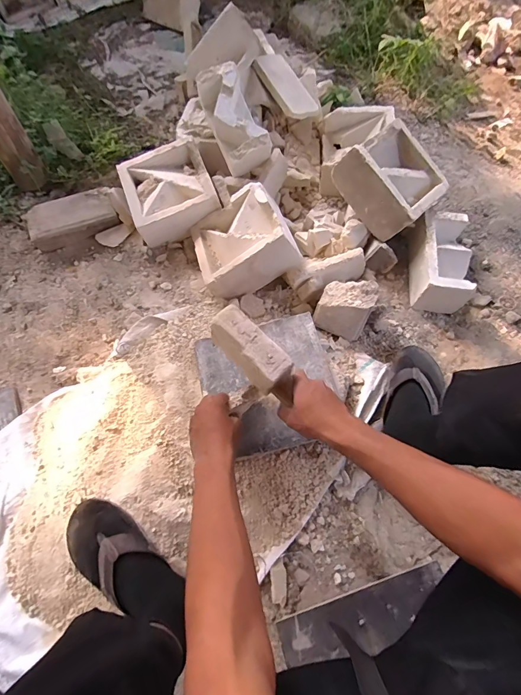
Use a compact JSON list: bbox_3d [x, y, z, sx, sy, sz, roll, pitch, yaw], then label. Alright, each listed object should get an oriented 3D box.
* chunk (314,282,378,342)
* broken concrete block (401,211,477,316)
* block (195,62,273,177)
[{"bbox_3d":[0.176,-0.082,0.778,0.105,0.085,0.102,0,67,1],"label":"chunk"},{"bbox_3d":[0.401,-0.199,0.824,0.113,0.096,0.214,7,67,4],"label":"broken concrete block"},{"bbox_3d":[-0.060,-0.525,0.856,0.102,0.120,0.218,-29,98,-11],"label":"block"}]

